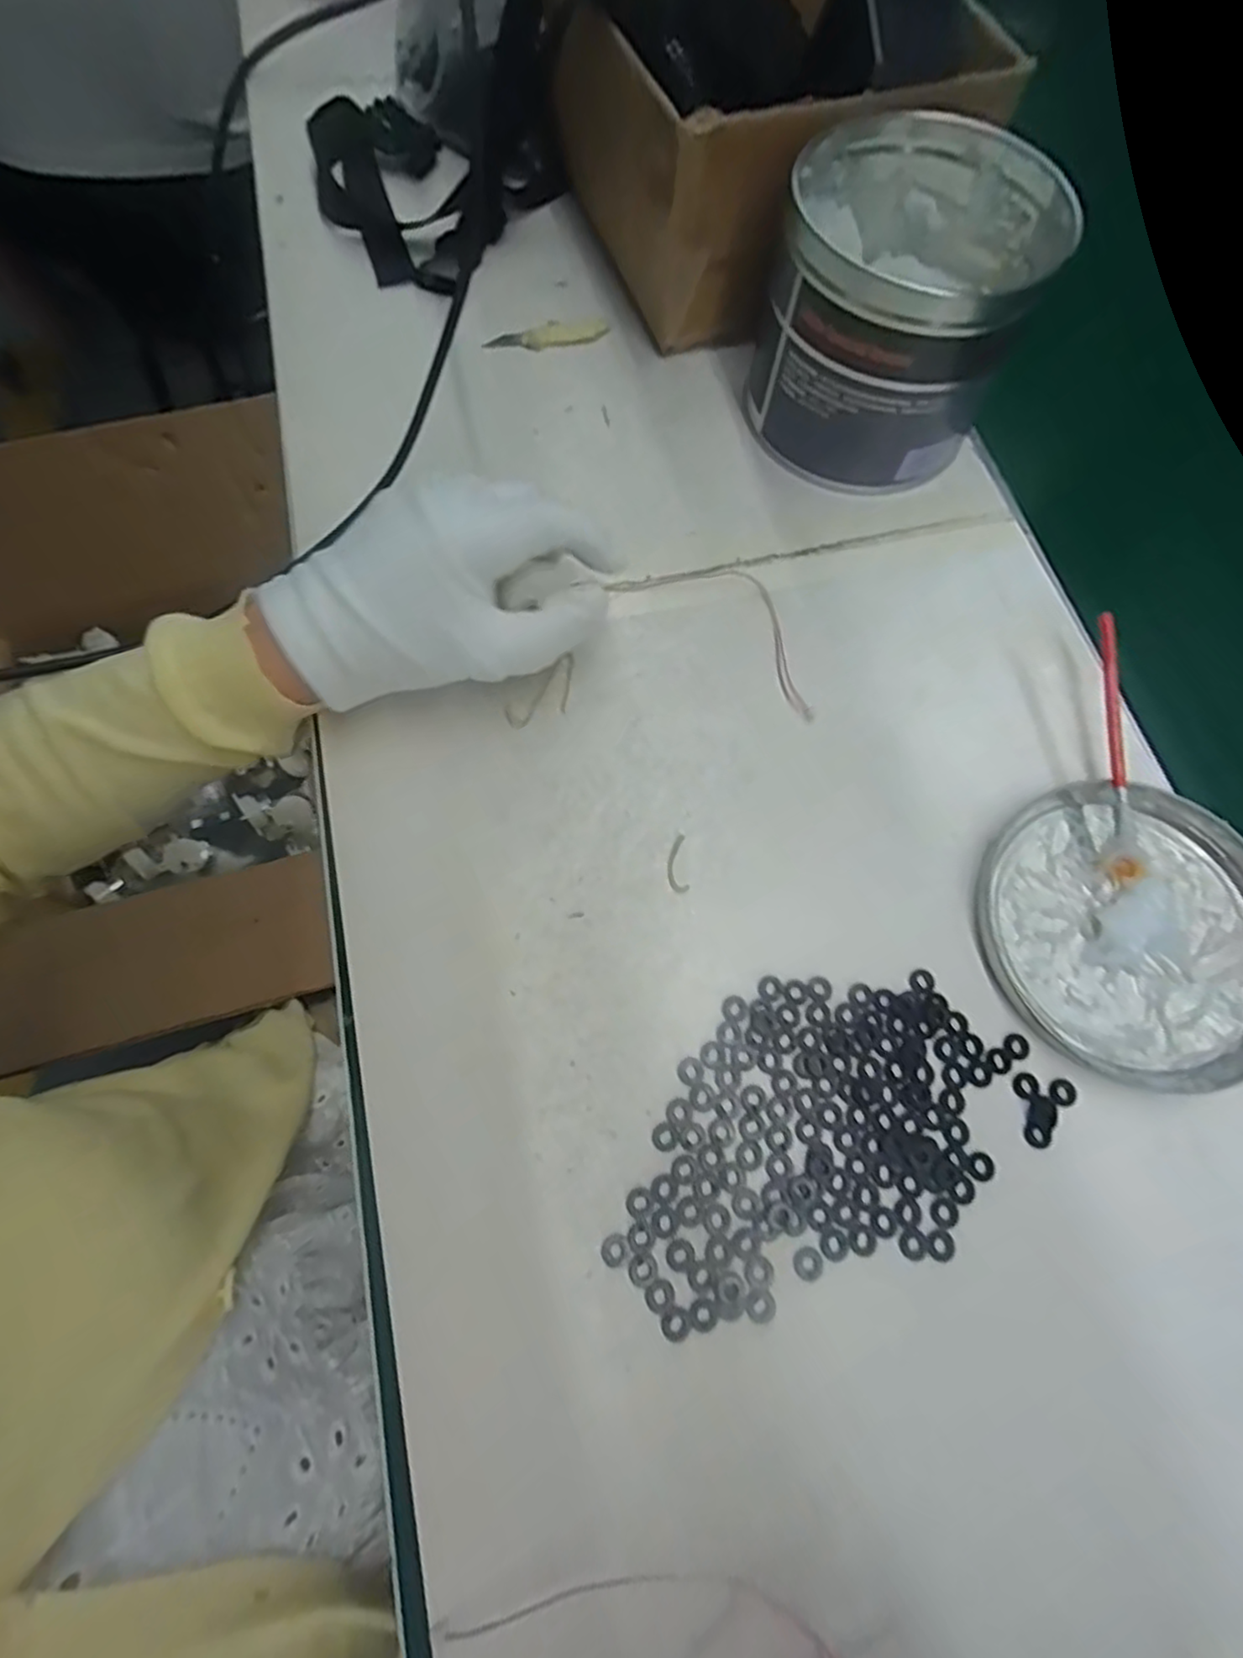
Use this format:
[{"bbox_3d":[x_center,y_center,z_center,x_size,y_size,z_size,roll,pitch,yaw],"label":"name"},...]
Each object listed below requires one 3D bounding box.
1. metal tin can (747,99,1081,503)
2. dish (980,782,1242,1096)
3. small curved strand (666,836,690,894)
[{"bbox_3d":[0.137,-0.266,0.344,0.124,0.100,0.131,1,71,-2],"label":"metal tin can"},{"bbox_3d":[0.223,0.042,0.283,0.124,0.012,0.126,1,71,-2],"label":"dish"},{"bbox_3d":[0.025,0.015,0.291,0.009,0.004,0.026,-3,71,-4],"label":"small curved strand"}]

